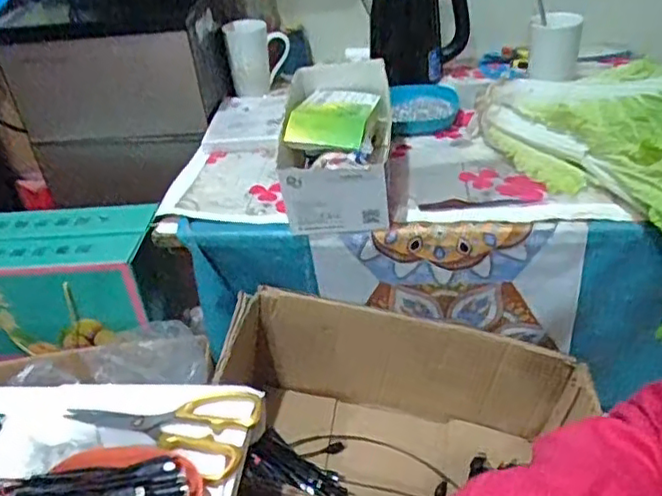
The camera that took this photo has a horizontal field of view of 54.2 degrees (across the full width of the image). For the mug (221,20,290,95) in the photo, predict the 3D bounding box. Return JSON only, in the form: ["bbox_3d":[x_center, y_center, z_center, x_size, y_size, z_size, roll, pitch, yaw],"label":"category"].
[{"bbox_3d":[-0.126,-0.334,1.118,0.105,0.116,0.097,-9,35,-4],"label":"mug"}]

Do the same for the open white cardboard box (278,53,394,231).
[{"bbox_3d":[0.013,-0.147,0.830,0.134,0.094,0.263,-1,47,7],"label":"open white cardboard box"}]

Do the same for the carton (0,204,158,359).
[{"bbox_3d":[-0.419,0.048,0.985,0.316,0.159,0.155,-2,35,6],"label":"carton"}]

